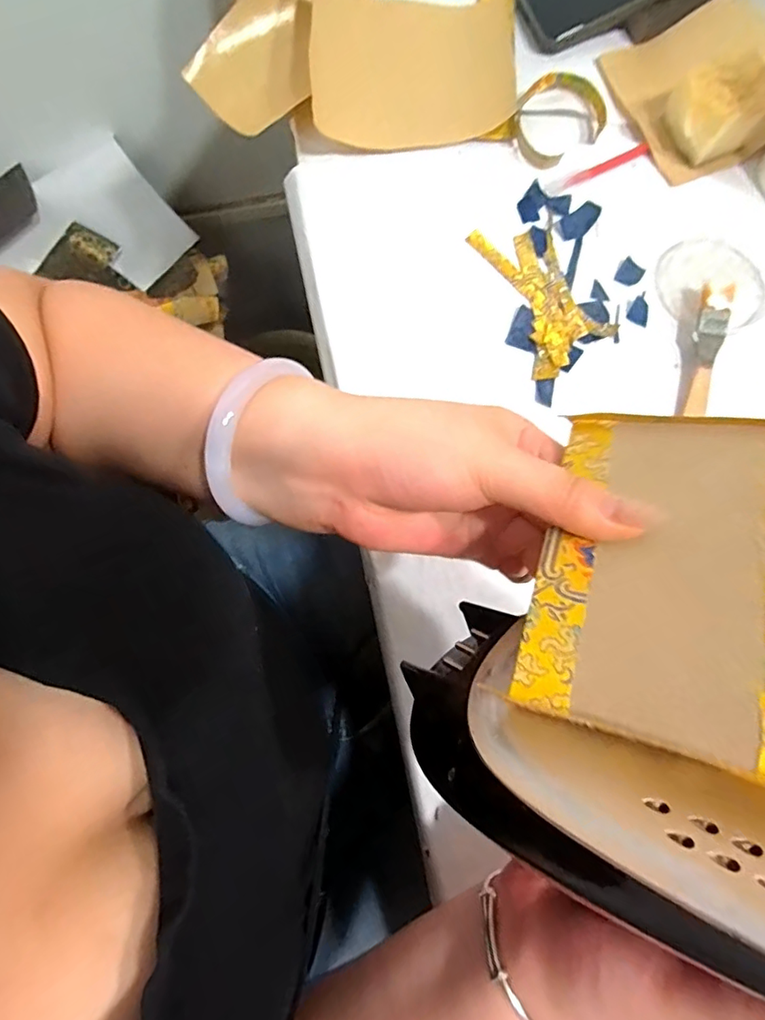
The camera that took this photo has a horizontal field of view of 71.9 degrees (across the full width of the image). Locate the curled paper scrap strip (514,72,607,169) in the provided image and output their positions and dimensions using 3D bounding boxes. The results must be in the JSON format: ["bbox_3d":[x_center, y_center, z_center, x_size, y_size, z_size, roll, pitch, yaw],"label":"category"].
[{"bbox_3d":[0.149,-0.332,0.444,0.077,0.024,0.064,-28,80,-5],"label":"curled paper scrap strip"}]

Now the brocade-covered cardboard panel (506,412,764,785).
[{"bbox_3d":[0.104,0.020,0.193,0.086,0.006,0.128,8,64,29],"label":"brocade-covered cardboard panel"}]

